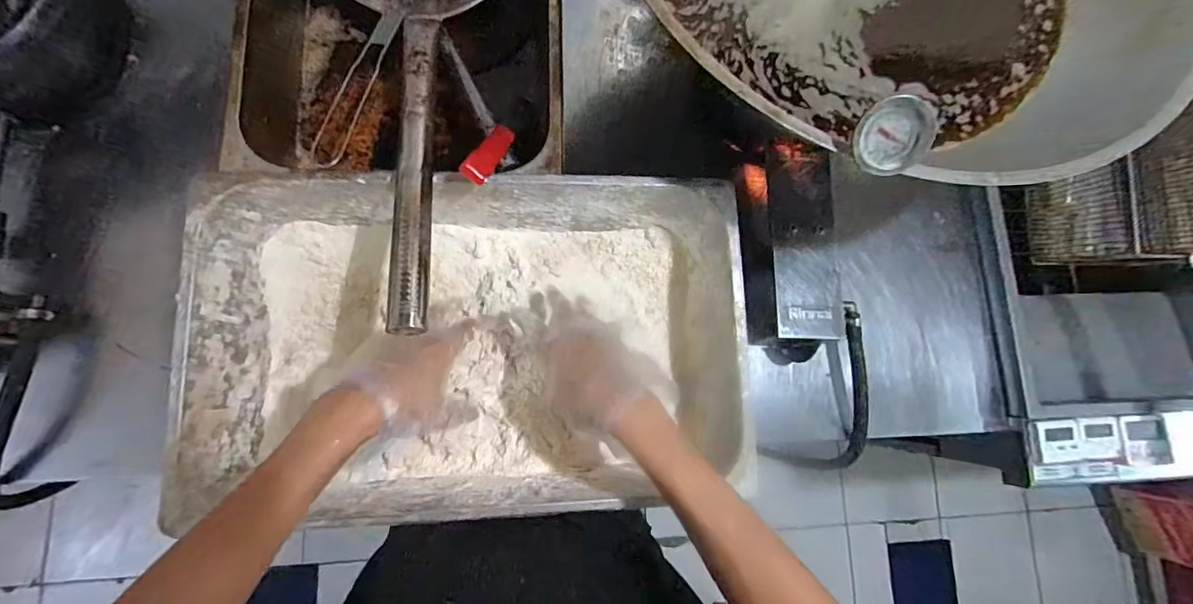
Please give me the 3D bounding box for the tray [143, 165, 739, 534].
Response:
[{"bbox_3d":[-0.113,0.043,0.538,0.507,0.156,0.314,-1,81,-5],"label":"tray"}]

